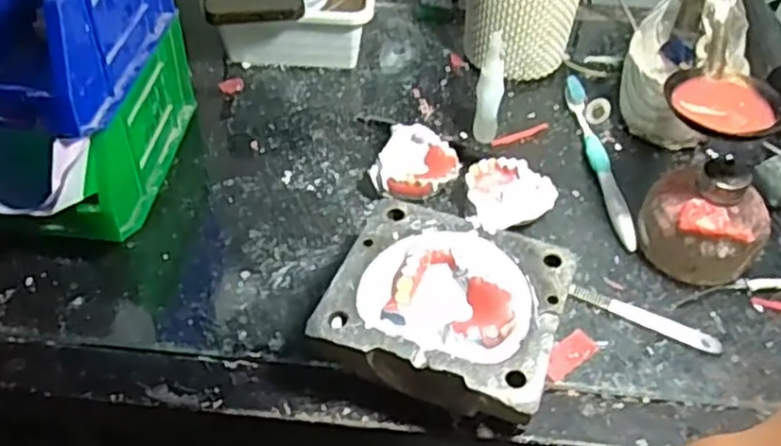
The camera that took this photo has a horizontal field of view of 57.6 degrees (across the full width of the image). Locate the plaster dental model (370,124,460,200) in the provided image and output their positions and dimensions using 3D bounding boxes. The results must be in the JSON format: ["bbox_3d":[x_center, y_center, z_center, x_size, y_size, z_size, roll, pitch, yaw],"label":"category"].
[{"bbox_3d":[0.020,-0.040,0.518,0.056,0.025,0.061,13,47,9],"label":"plaster dental model"}]

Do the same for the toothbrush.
[{"bbox_3d":[0.158,-0.051,0.539,0.012,0.020,0.180,-1,46,-4],"label":"toothbrush"}]

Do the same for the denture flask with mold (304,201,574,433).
[{"bbox_3d":[0.032,0.052,0.419,0.127,0.042,0.118,17,48,13],"label":"denture flask with mold"}]

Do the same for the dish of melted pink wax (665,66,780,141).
[{"bbox_3d":[0.205,-0.072,0.434,0.070,0.008,0.062,17,47,13],"label":"dish of melted pink wax"}]

